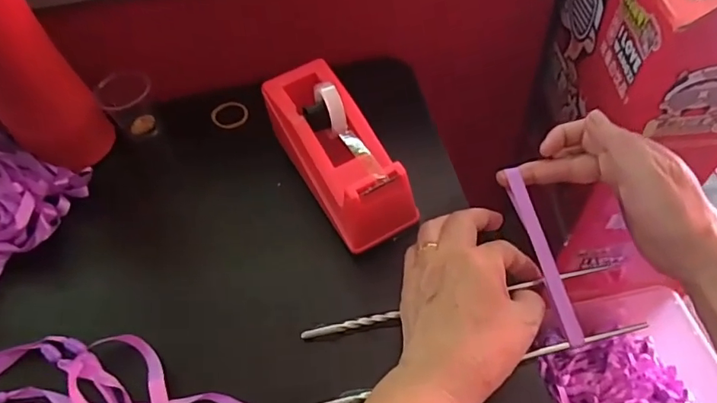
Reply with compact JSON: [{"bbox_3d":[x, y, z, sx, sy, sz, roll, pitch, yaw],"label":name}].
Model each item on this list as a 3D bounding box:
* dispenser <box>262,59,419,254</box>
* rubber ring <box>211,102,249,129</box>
[{"bbox_3d":[-0.018,-0.041,0.396,0.064,0.058,0.156,-28,57,-13],"label":"dispenser"},{"bbox_3d":[-0.125,-0.083,0.494,0.035,0.005,0.030,23,70,9],"label":"rubber ring"}]

